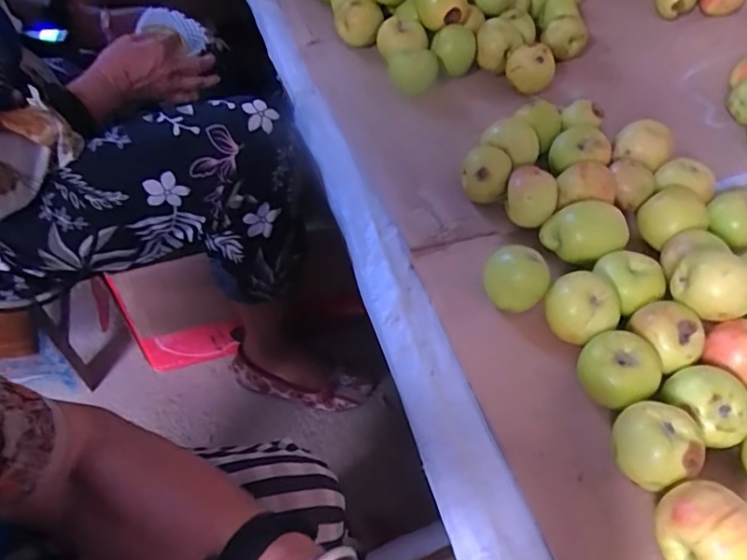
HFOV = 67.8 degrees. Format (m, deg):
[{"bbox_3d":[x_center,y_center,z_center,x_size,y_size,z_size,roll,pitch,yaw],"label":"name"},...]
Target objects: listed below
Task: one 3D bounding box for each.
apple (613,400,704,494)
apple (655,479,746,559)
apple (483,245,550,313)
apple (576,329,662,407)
[{"bbox_3d":[0.208,0.124,0.414,0.051,0.050,0.057,-21,56,-20],"label":"apple"},{"bbox_3d":[0.221,0.172,0.371,0.051,0.062,0.061,-29,60,-25],"label":"apple"},{"bbox_3d":[0.129,0.004,0.513,0.056,0.055,0.045,21,55,15],"label":"apple"},{"bbox_3d":[0.196,0.076,0.452,0.058,0.047,0.057,3,51,-3],"label":"apple"}]

